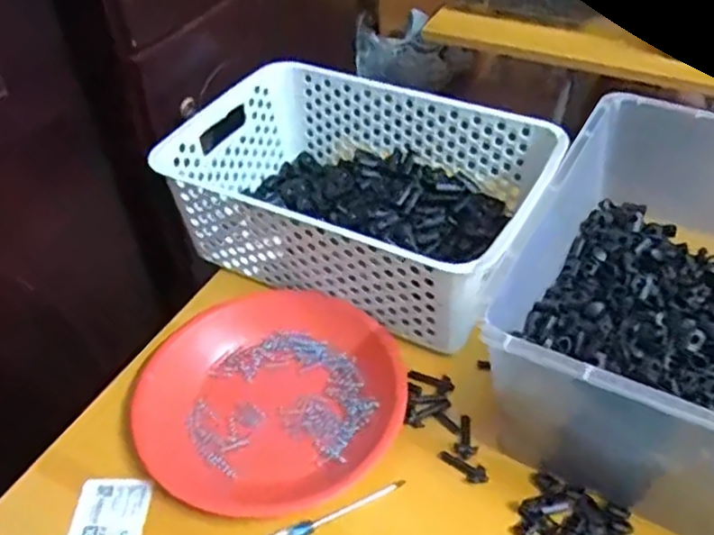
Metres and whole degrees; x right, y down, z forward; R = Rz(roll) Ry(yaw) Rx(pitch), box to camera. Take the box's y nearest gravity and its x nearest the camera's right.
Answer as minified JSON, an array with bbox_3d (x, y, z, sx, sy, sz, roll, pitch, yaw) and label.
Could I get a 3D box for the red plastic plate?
[{"bbox_3d":[-0.065,0.092,0.528,0.189,0.025,0.186,-1,44,1],"label":"red plastic plate"}]

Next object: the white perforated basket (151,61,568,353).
[{"bbox_3d":[-0.001,-0.067,0.621,0.295,0.102,0.207,20,48,22],"label":"white perforated basket"}]

